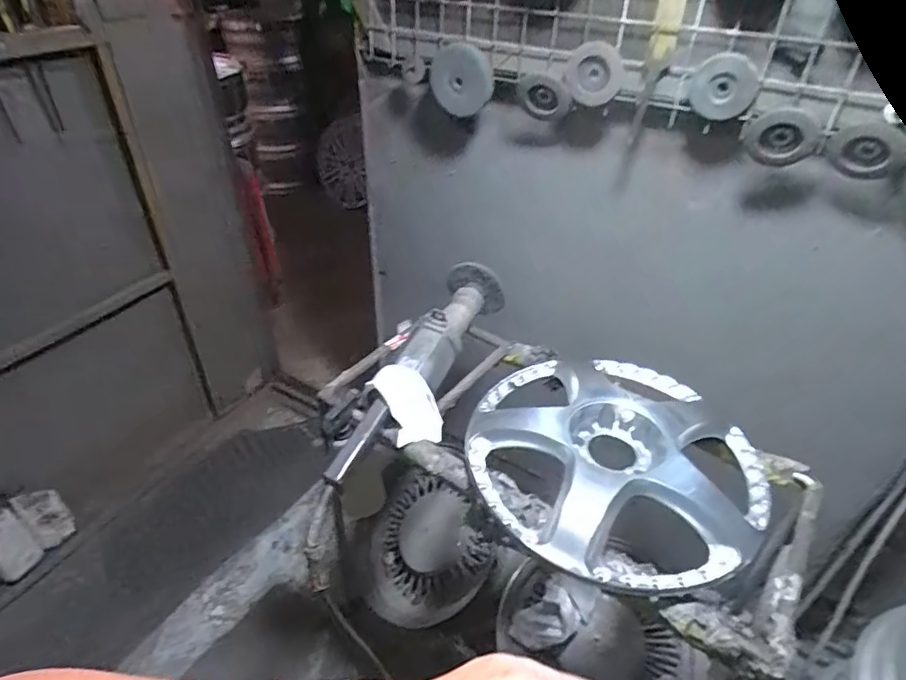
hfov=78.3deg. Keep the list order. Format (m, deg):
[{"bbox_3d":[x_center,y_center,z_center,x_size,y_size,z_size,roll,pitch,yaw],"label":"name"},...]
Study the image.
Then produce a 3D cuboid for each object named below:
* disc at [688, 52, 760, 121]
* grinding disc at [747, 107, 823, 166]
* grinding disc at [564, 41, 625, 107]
[{"bbox_3d":[0.412,-0.385,0.849,0.092,0.087,0.012,21,41,23],"label":"disc"},{"bbox_3d":[0.499,-0.304,0.843,0.096,0.082,0.027,16,39,18],"label":"grinding disc"},{"bbox_3d":[0.239,-0.452,0.948,0.099,0.095,0.016,23,42,25],"label":"grinding disc"}]

